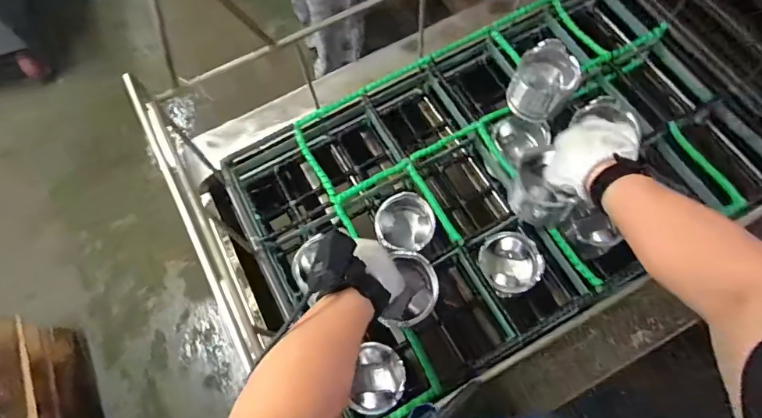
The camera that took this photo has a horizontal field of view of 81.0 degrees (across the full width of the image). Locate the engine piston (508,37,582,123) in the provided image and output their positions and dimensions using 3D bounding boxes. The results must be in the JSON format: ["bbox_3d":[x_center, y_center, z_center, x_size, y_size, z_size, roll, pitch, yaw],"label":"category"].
[{"bbox_3d":[0.254,-0.199,0.700,0.088,0.083,0.086,-1,70,1],"label":"engine piston"}]

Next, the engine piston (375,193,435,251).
[{"bbox_3d":[0.037,0.024,0.712,0.088,0.058,0.093,-3,70,1],"label":"engine piston"}]

